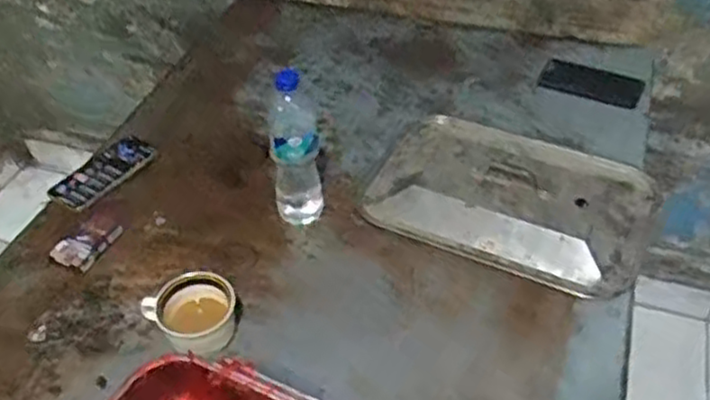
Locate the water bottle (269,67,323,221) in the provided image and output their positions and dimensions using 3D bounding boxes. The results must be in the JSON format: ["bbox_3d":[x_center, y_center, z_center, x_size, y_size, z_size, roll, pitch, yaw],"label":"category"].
[{"bbox_3d":[-0.078,-0.066,0.947,0.062,0.229,0.054,-11,44,-8],"label":"water bottle"}]

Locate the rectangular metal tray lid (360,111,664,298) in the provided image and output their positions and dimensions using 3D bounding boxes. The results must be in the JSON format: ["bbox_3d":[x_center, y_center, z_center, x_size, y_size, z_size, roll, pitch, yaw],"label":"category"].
[{"bbox_3d":[0.222,-0.021,1.019,0.379,0.044,0.271,18,47,20],"label":"rectangular metal tray lid"}]

